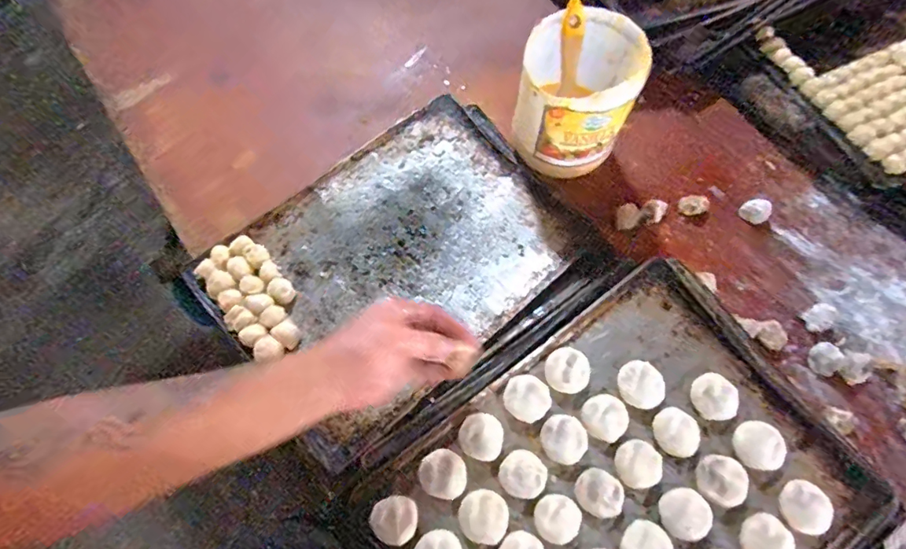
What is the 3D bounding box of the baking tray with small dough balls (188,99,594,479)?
[{"bbox_3d":[-0.075,-0.026,0.644,0.432,0.032,0.325,-40,74,-14],"label":"baking tray with small dough balls"}]

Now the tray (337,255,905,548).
[{"bbox_3d":[0.175,0.225,0.490,0.464,0.038,0.362,-34,72,-12],"label":"tray"}]

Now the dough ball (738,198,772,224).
[{"bbox_3d":[0.423,-0.088,0.688,0.039,0.024,0.034,-37,73,-13],"label":"dough ball"}]

